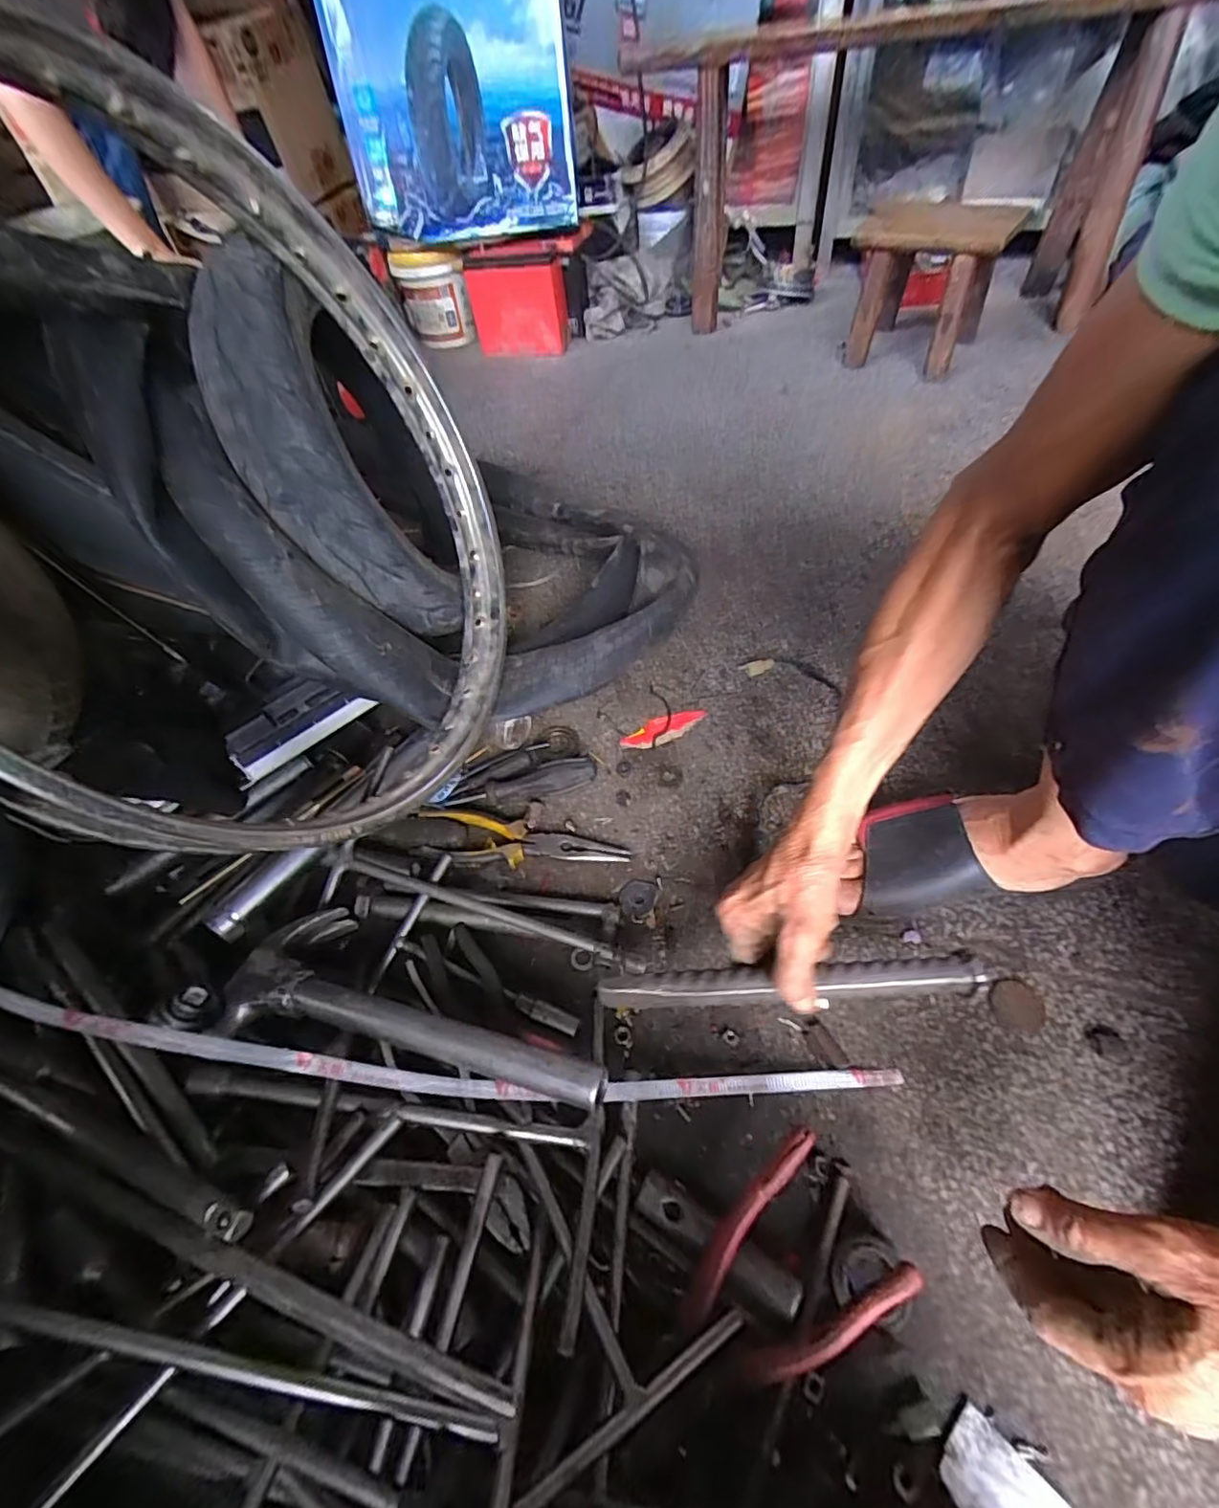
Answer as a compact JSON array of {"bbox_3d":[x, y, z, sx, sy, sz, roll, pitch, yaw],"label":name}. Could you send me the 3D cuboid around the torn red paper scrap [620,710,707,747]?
[{"bbox_3d":[0.056,-0.027,0.605,0.092,0.004,0.034,-20,52,-10],"label":"torn red paper scrap"}]

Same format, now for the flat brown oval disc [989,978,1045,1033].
[{"bbox_3d":[0.294,0.181,0.423,0.035,0.004,0.039,28,59,24],"label":"flat brown oval disc"}]

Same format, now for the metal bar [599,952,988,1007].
[{"bbox_3d":[0.113,0.143,0.368,0.234,0.014,0.021,-5,53,3],"label":"metal bar"}]

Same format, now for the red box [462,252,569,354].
[{"bbox_3d":[-0.191,-0.933,1.221,0.199,0.162,0.087,-2,51,3],"label":"red box"}]

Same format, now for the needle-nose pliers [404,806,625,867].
[{"bbox_3d":[-0.079,0.081,0.524,0.188,0.018,0.052,6,52,10],"label":"needle-nose pliers"}]

